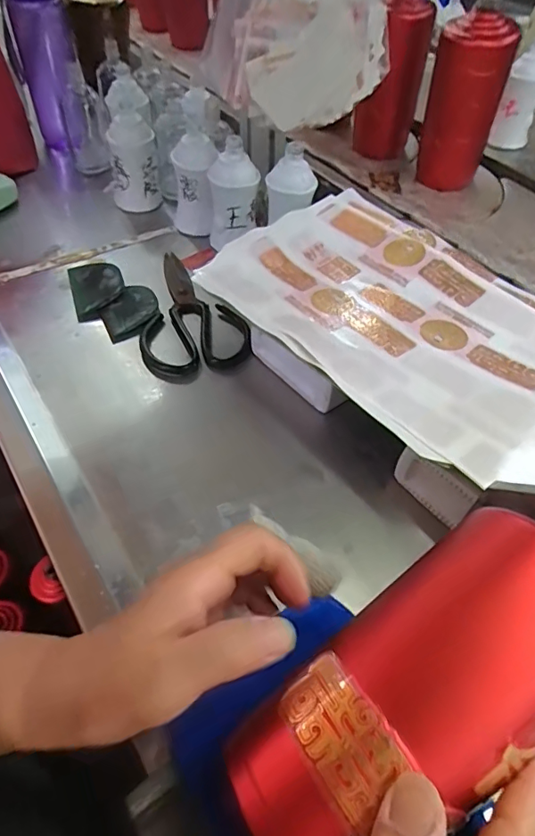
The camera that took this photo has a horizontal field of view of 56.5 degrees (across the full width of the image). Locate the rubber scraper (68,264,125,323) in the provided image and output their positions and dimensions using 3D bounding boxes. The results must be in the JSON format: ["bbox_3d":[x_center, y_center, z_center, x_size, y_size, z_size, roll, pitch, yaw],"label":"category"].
[{"bbox_3d":[-0.181,-0.141,0.530,0.054,0.014,0.085,-16,54,-13],"label":"rubber scraper"}]

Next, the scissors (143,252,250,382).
[{"bbox_3d":[-0.093,-0.113,0.511,0.101,0.016,0.179,-20,55,-16],"label":"scissors"}]

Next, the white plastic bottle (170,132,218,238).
[{"bbox_3d":[-0.086,-0.273,0.587,0.053,0.101,0.047,-4,52,-4],"label":"white plastic bottle"}]

